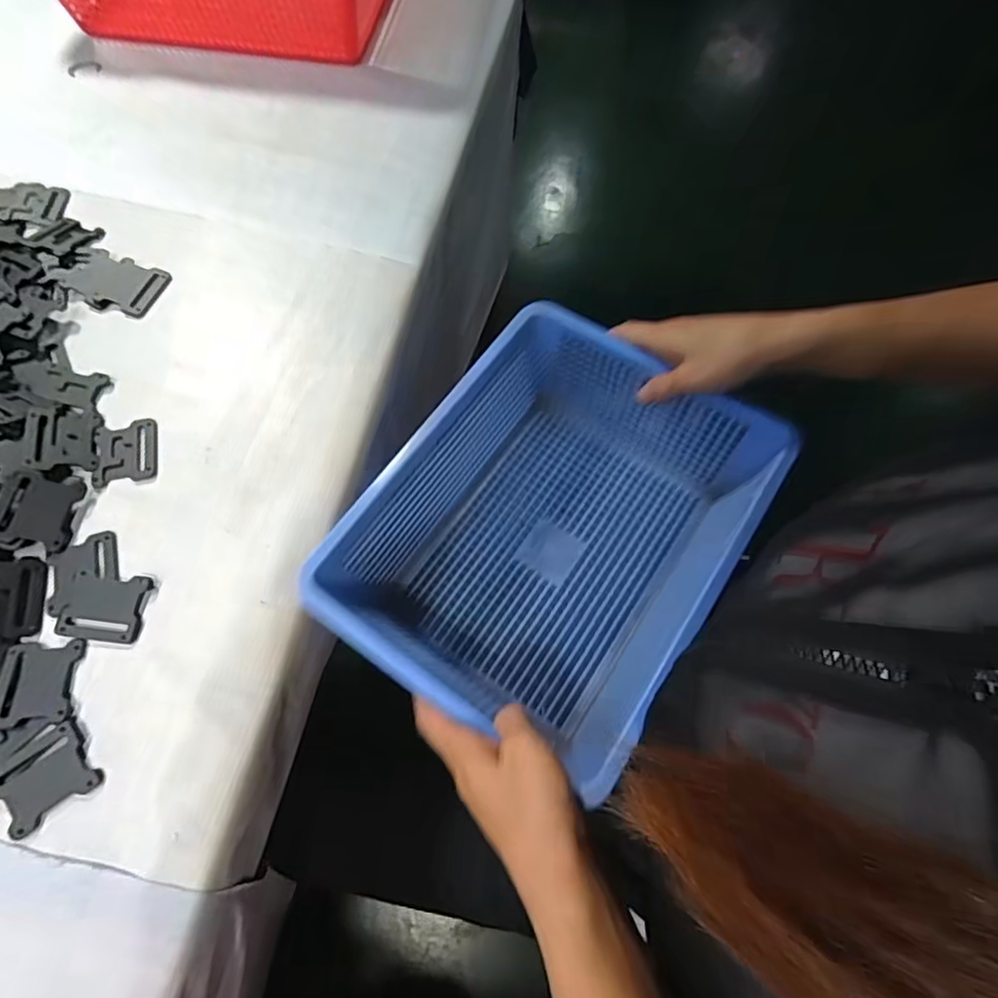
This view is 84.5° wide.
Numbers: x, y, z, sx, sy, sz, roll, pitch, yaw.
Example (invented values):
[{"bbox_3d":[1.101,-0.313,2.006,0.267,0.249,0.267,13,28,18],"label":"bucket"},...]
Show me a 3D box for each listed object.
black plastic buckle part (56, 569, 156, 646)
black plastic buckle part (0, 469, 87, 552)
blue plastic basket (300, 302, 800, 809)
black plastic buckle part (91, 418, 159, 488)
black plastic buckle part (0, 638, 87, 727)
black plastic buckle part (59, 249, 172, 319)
[{"bbox_3d":[-0.258,0.070,0.357,0.050,0.007,0.042,4,65,0],"label":"black plastic buckle part"},{"bbox_3d":[-0.314,0.007,0.374,0.046,0.010,0.050,10,72,-18],"label":"black plastic buckle part"},{"bbox_3d":[0.041,0.026,0.429,0.236,0.113,0.296,29,68,11],"label":"blue plastic basket"},{"bbox_3d":[-0.275,-0.035,0.405,0.042,0.004,0.050,-12,66,-7],"label":"black plastic buckle part"},{"bbox_3d":[-0.284,0.112,0.338,0.045,0.004,0.048,-3,66,-3],"label":"black plastic buckle part"},{"bbox_3d":[-0.327,-0.183,0.467,0.085,0.005,0.053,18,66,6],"label":"black plastic buckle part"}]

